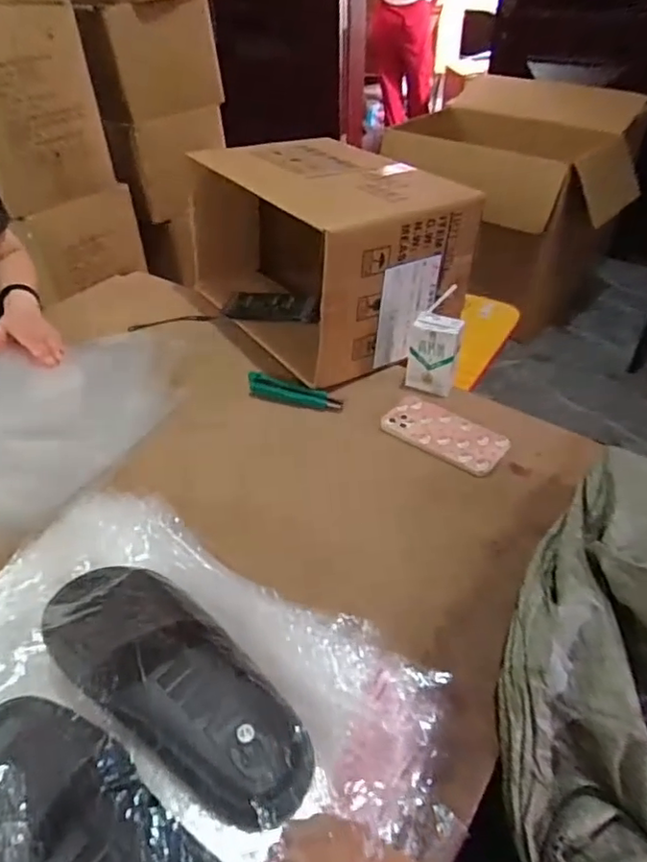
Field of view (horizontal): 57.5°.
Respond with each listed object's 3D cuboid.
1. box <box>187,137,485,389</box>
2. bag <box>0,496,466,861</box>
[{"bbox_3d":[-0.003,-0.271,0.919,0.262,0.252,0.380,-29,48,-29],"label":"box"},{"bbox_3d":[-0.155,0.246,0.452,0.437,0.101,0.377,19,45,22],"label":"bag"}]

